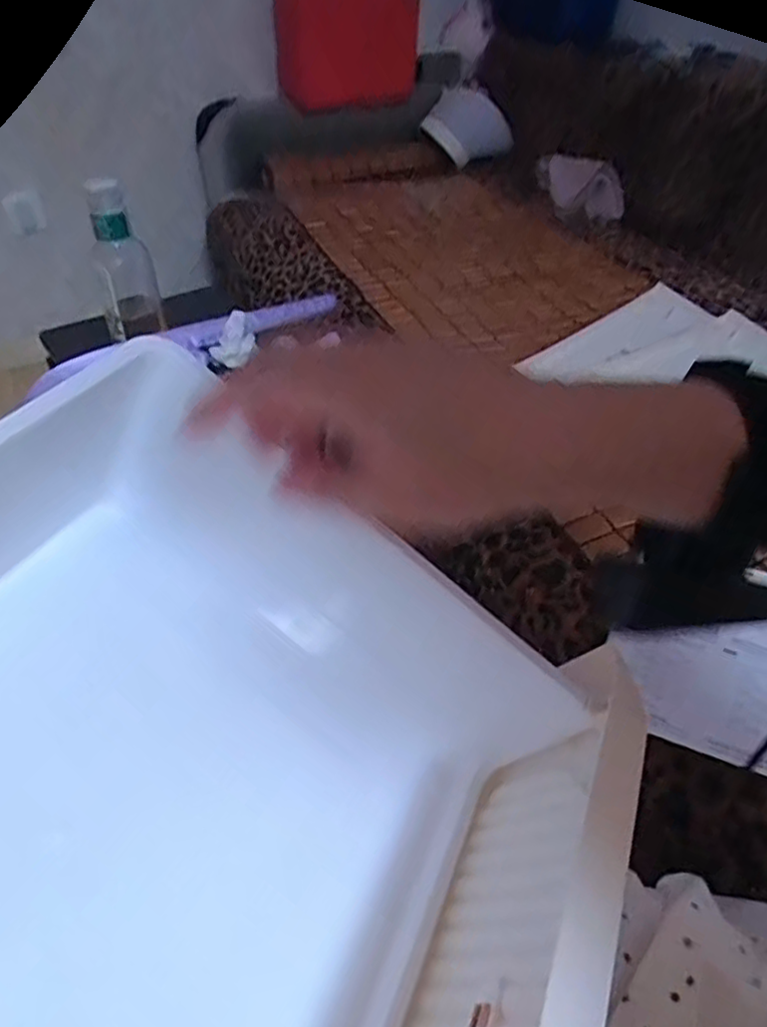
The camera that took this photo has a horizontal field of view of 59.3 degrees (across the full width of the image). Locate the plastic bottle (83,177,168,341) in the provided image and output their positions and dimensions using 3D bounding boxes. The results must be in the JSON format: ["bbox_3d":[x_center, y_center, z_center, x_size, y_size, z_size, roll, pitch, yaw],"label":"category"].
[{"bbox_3d":[-0.311,-0.297,0.803,0.067,0.179,0.049,-13,43,-14],"label":"plastic bottle"}]

